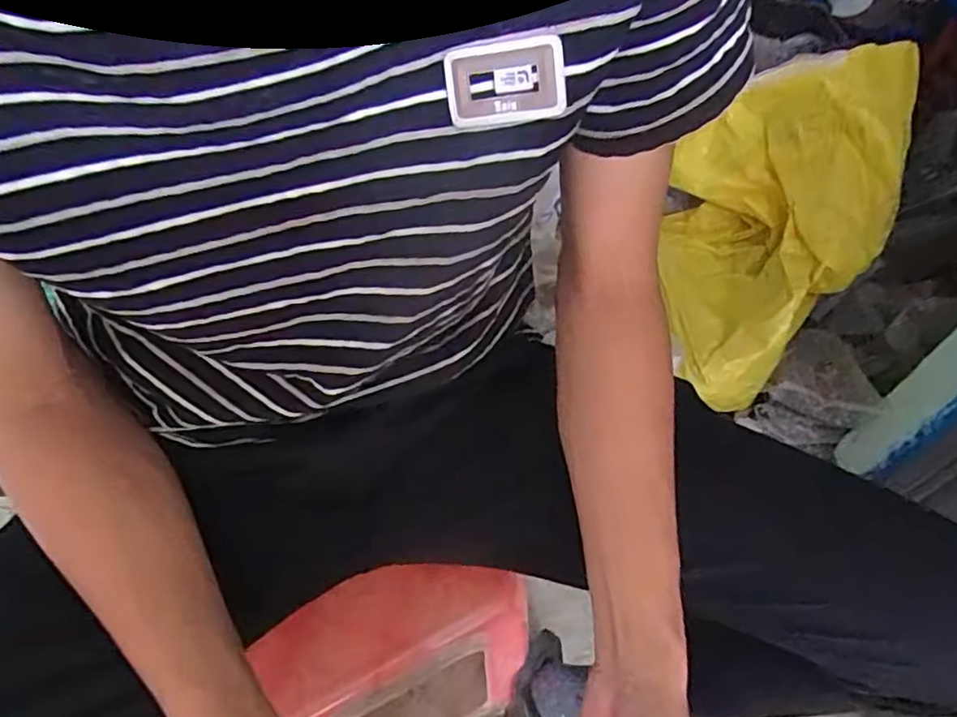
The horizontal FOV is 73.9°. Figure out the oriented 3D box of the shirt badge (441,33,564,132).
[{"bbox_3d":[0.011,-0.117,0.269,0.050,0.032,0.004,-3,20,18],"label":"shirt badge"}]

